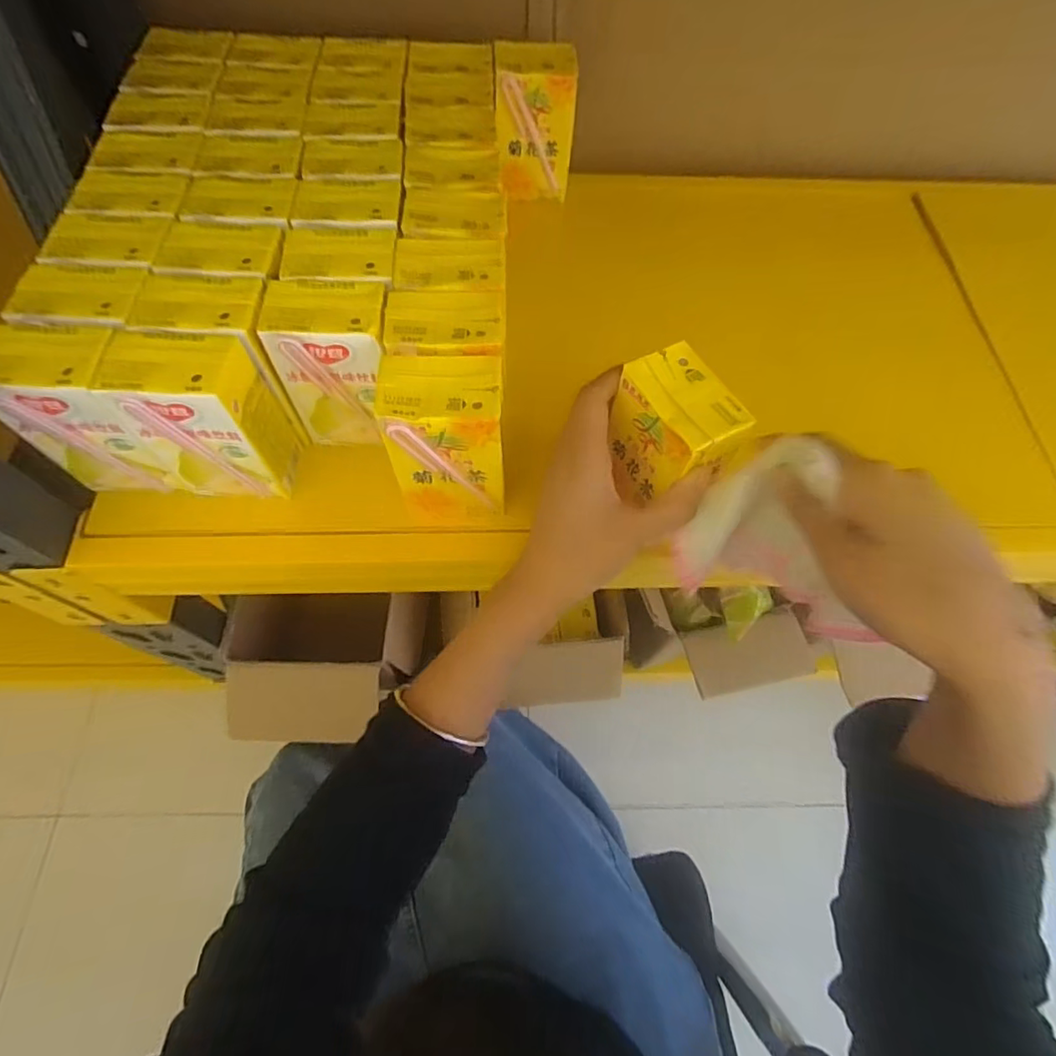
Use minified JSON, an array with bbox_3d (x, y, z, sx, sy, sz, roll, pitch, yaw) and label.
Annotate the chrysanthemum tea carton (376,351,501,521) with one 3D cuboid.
[{"bbox_3d":[-0.047,-0.049,0.327,0.061,0.101,0.046,0,64,-4],"label":"chrysanthemum tea carton"}]

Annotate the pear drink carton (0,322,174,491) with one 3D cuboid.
[{"bbox_3d":[-0.251,-0.065,0.322,0.064,0.096,0.046,-1,64,-4],"label":"pear drink carton"}]

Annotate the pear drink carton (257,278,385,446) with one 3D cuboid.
[{"bbox_3d":[-0.115,-0.098,0.343,0.063,0.094,0.045,0,64,-4],"label":"pear drink carton"}]

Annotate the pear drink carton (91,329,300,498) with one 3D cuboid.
[{"bbox_3d":[-0.184,-0.061,0.323,0.065,0.095,0.047,2,64,-3],"label":"pear drink carton"}]

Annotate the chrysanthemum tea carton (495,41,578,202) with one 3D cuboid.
[{"bbox_3d":[0.006,-0.343,0.475,0.064,0.100,0.044,3,64,-2],"label":"chrysanthemum tea carton"}]

